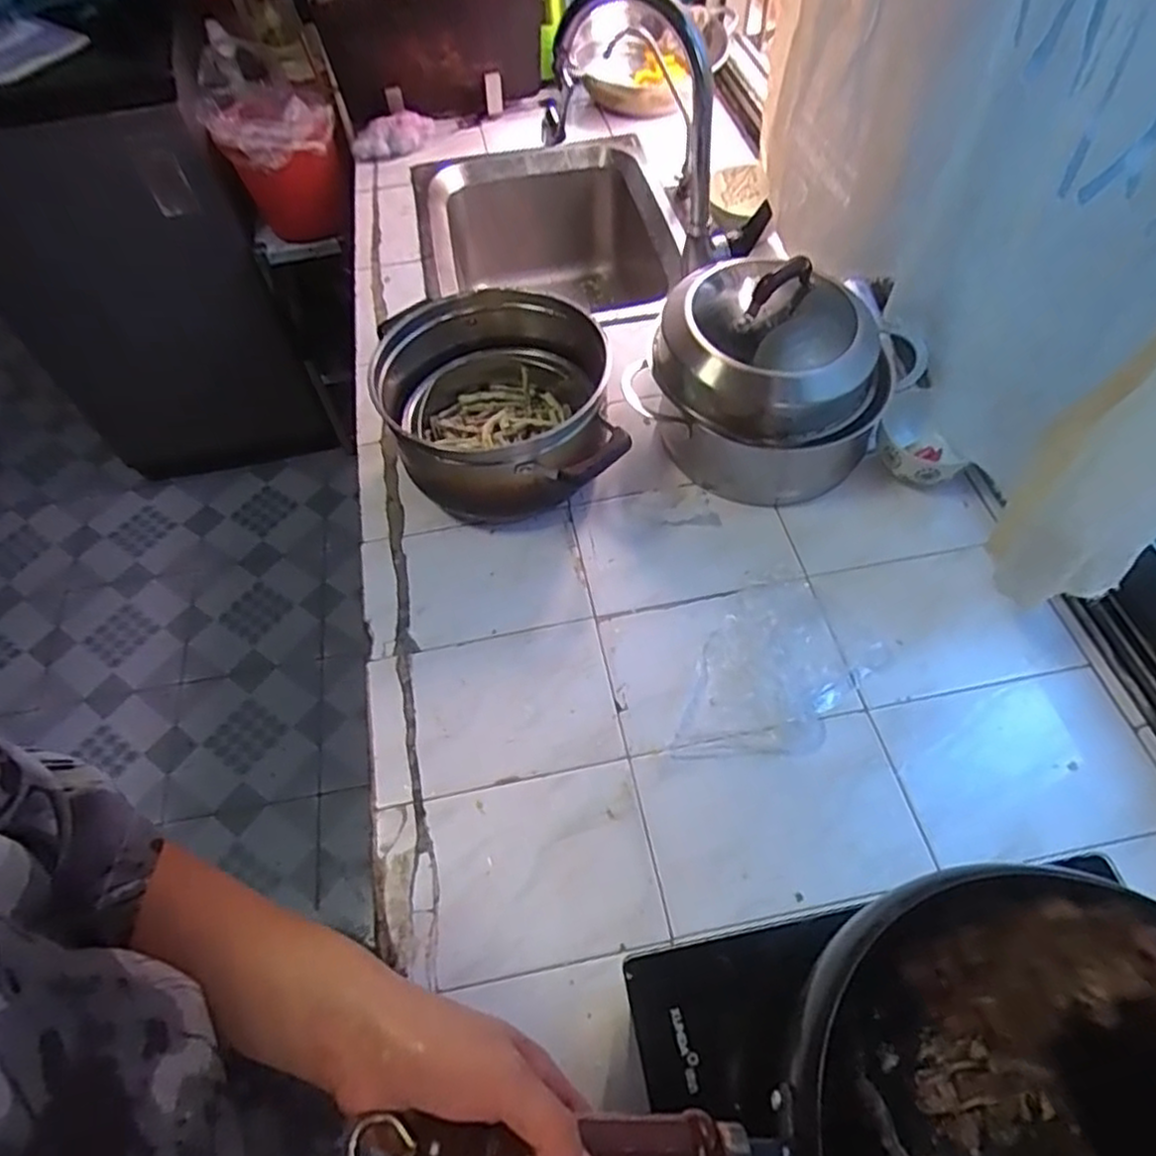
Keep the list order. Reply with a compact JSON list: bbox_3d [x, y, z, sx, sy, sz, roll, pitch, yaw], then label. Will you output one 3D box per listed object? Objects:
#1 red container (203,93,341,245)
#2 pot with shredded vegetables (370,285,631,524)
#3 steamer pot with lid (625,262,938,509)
[{"bbox_3d":[-0.533,-0.748,1.297,0.197,0.200,0.209,-28,61,-15],"label":"red container"},{"bbox_3d":[-0.084,-0.170,0.761,0.232,0.137,0.252,-8,56,-2],"label":"pot with shredded vegetables"},{"bbox_3d":[0.208,-0.222,0.756,0.234,0.185,0.232,-1,57,2],"label":"steamer pot with lid"}]

